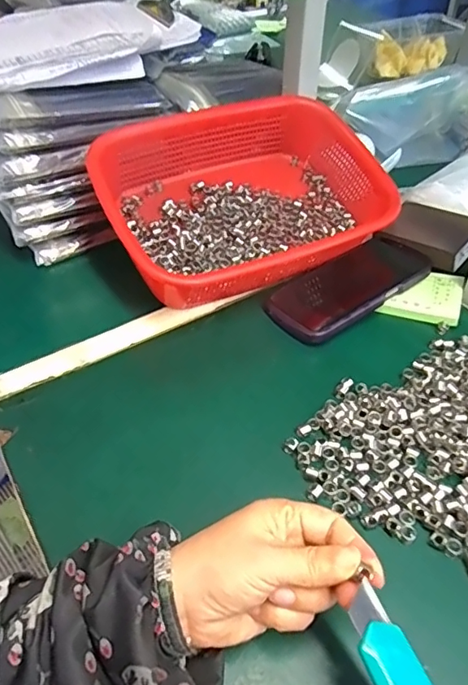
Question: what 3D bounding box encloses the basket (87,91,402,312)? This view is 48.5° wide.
[{"bbox_3d":[0.027,-0.159,0.560,0.336,0.101,0.234,-19,60,-21],"label":"basket"}]

